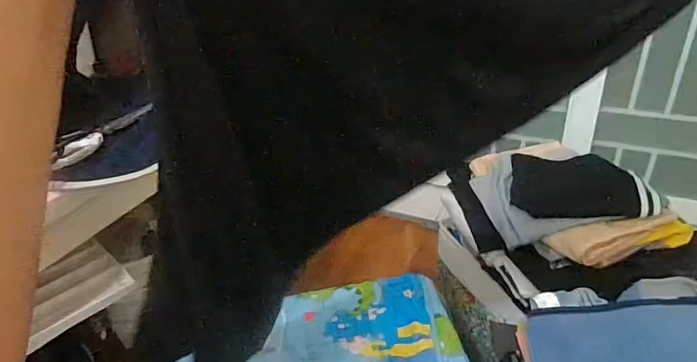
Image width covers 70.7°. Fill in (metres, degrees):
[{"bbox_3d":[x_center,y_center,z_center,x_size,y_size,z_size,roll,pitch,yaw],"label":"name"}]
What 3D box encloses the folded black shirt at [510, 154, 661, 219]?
[{"bbox_3d":[0.449,0.009,0.958,0.254,0.084,0.129,11,34,23],"label":"folded black shirt"}]

